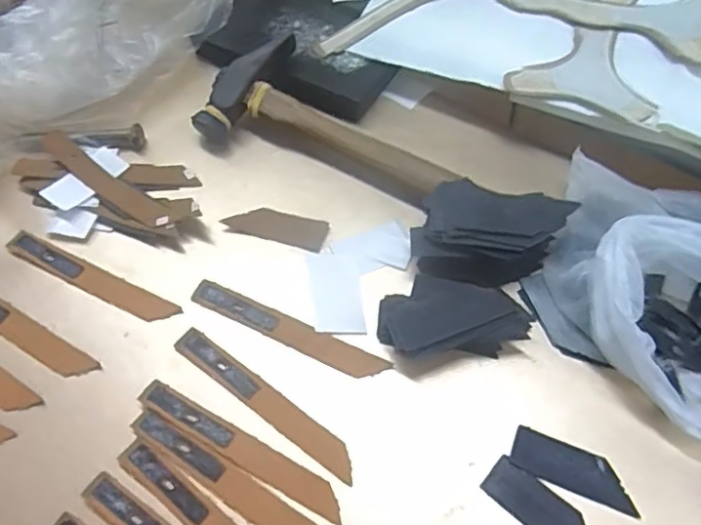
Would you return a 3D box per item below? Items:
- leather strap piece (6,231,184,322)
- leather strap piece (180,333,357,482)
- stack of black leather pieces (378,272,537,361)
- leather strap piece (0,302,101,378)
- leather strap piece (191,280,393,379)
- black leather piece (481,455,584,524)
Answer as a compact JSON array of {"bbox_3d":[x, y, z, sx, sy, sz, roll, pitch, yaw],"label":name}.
[{"bbox_3d":[-0.165,0.009,0.380,0.127,0.004,0.016,22,62,15],"label":"leather strap piece"},{"bbox_3d":[-0.048,0.076,0.336,0.125,0.004,0.017,32,65,19],"label":"leather strap piece"},{"bbox_3d":[0.060,0.031,0.345,0.084,0.029,0.041,-6,59,-2],"label":"stack of black leather pieces"},{"bbox_3d":[-0.205,0.038,0.366,0.122,0.004,0.016,27,66,14],"label":"leather strap piece"},{"bbox_3d":[-0.038,0.040,0.358,0.125,0.004,0.016,23,62,15],"label":"leather strap piece"},{"bbox_3d":[0.098,0.125,0.301,0.063,0.004,0.022,36,66,21],"label":"black leather piece"}]

